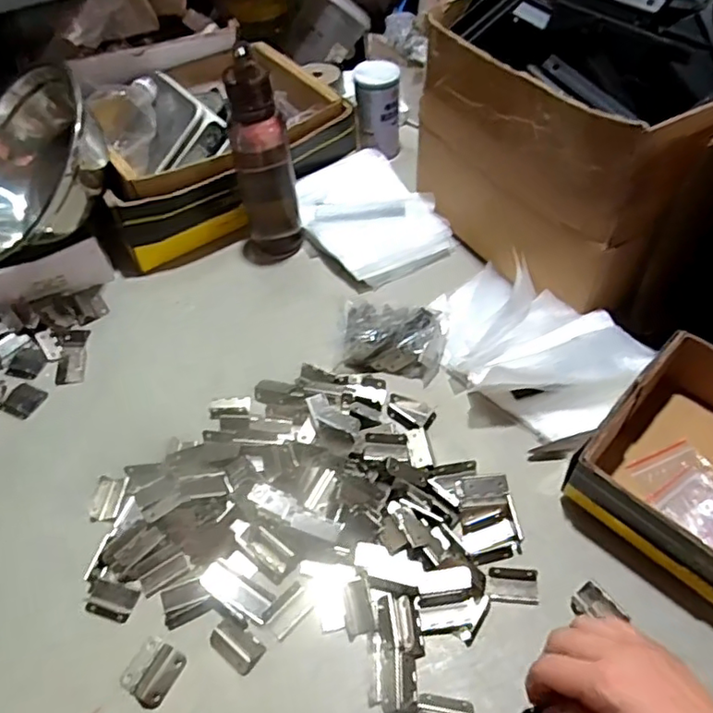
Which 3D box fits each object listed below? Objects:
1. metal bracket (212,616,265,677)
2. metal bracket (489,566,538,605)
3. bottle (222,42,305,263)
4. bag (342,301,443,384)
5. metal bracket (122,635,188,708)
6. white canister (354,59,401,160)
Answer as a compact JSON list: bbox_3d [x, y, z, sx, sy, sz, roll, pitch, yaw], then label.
[{"bbox_3d":[-0.097,0.232,0.486,0.044,0.004,0.027,30,60,25],"label":"metal bracket"},{"bbox_3d":[0.131,0.189,0.500,0.040,0.007,0.029,3,52,7],"label":"metal bracket"},{"bbox_3d":[-0.111,-0.217,0.709,0.073,0.240,0.060,-13,52,-5],"label":"bottle"},{"bbox_3d":[0.035,-0.029,0.663,0.121,0.035,0.088,12,54,14],"label":"bag"},{"bbox_3d":[-0.160,0.246,0.472,0.042,0.004,0.041,22,57,21],"label":"metal bracket"},{"bbox_3d":[0.033,-0.359,0.890,0.063,0.126,0.067,-6,51,-1],"label":"white canister"}]

